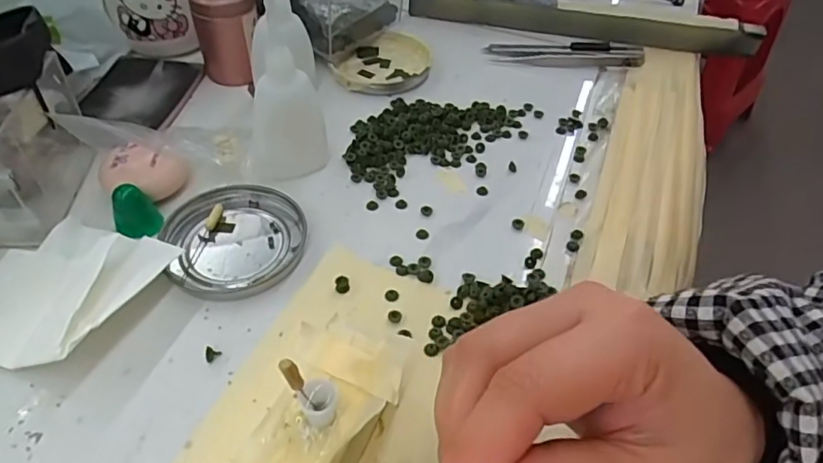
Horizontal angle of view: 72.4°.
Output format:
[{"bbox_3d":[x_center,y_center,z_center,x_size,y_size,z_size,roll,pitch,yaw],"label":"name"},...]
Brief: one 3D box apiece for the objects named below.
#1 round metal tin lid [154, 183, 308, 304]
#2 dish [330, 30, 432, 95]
[{"bbox_3d":[-0.102,0.003,0.316,0.079,0.009,0.076,2,48,-2],"label":"round metal tin lid"},{"bbox_3d":[-0.021,-0.133,0.447,0.069,0.013,0.082,33,54,24],"label":"dish"}]

